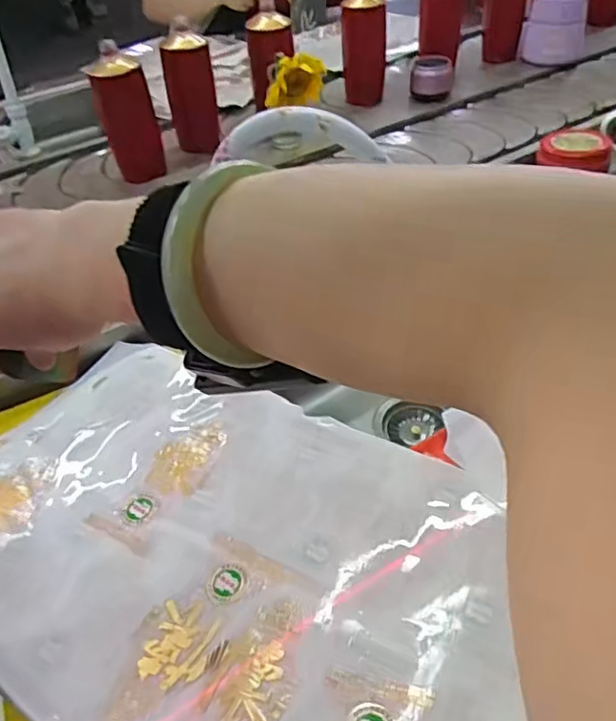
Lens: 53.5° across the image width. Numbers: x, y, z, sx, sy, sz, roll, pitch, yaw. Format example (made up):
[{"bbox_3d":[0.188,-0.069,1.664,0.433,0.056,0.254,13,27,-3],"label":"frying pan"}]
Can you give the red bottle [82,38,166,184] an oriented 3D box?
[{"bbox_3d":[-0.284,-0.383,0.962,0.084,0.187,0.075,-7,43,-2],"label":"red bottle"}]

